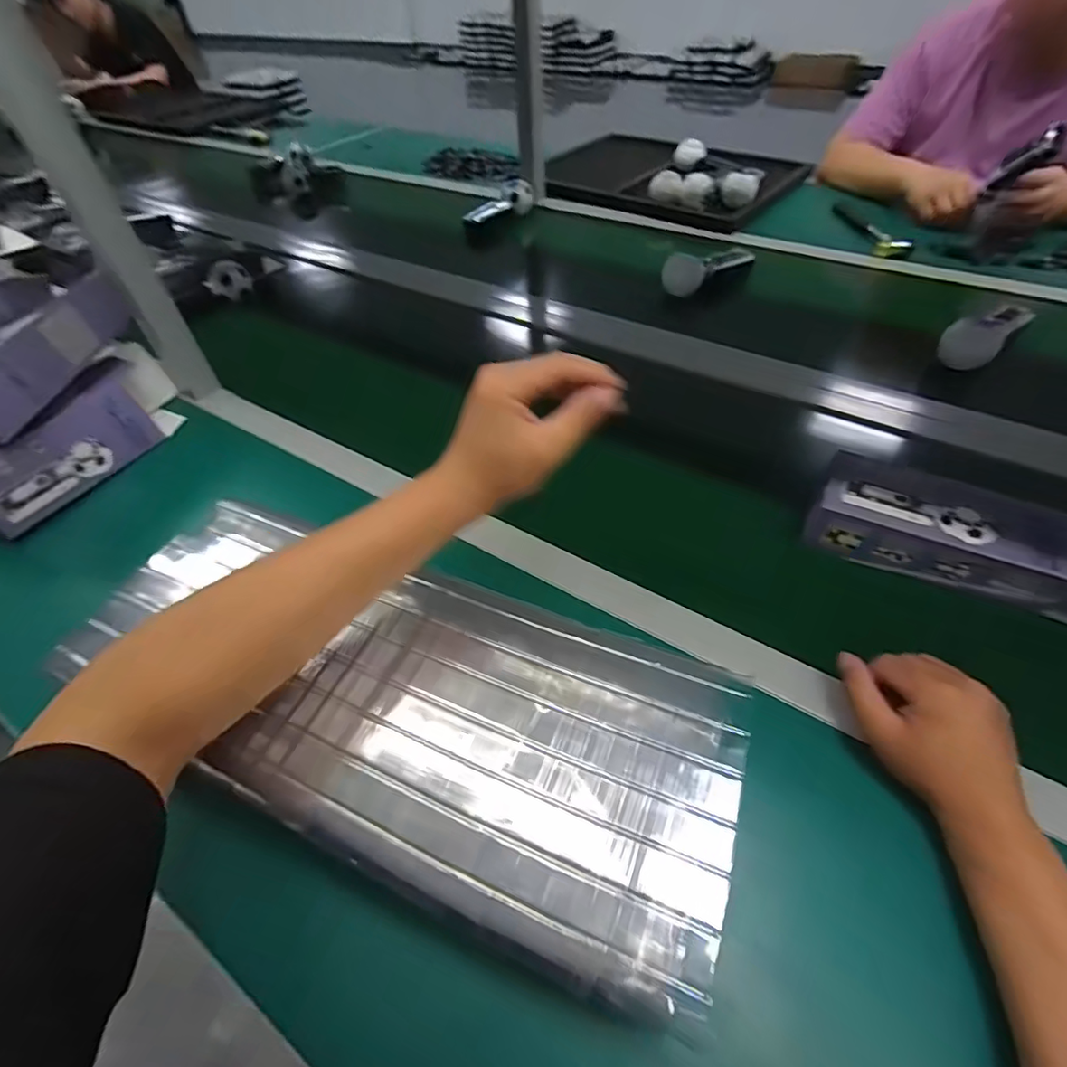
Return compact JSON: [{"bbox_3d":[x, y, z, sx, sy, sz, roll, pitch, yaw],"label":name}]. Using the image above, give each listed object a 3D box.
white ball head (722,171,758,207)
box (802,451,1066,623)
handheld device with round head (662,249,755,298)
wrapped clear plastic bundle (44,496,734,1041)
[{"bbox_3d":[0.389,-0.648,0.995,0.063,0.054,0.054,19,53,17],"label":"white ball head"},{"bbox_3d":[0.375,0.004,0.453,0.247,0.067,0.078,16,52,14],"label":"box"},{"bbox_3d":[0.285,-0.424,0.829,0.174,0.052,0.057,-28,55,-20],"label":"handheld device with round head"},{"bbox_3d":[-0.101,0.099,0.345,0.446,0.026,0.177,18,53,16],"label":"wrapped clear plastic bundle"}]

